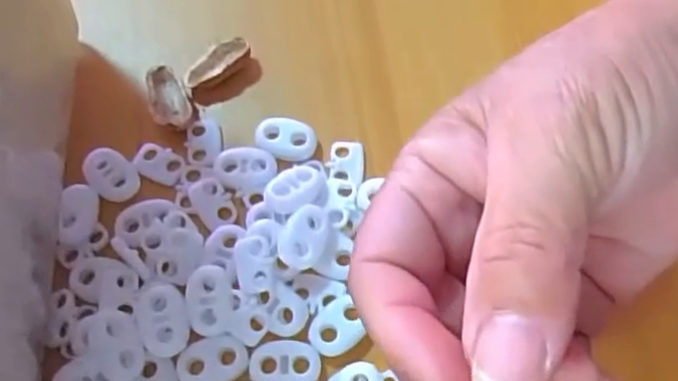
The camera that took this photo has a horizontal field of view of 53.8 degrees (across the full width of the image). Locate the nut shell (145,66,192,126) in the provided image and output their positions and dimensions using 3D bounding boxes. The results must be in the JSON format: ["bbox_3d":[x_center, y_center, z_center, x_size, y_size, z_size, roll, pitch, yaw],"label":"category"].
[{"bbox_3d":[-0.064,-0.035,0.249,0.014,0.005,0.026,-23,70,-9],"label":"nut shell"}]

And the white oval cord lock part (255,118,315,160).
[{"bbox_3d":[-0.019,-0.020,0.239,0.022,0.004,0.013,8,68,3],"label":"white oval cord lock part"}]

